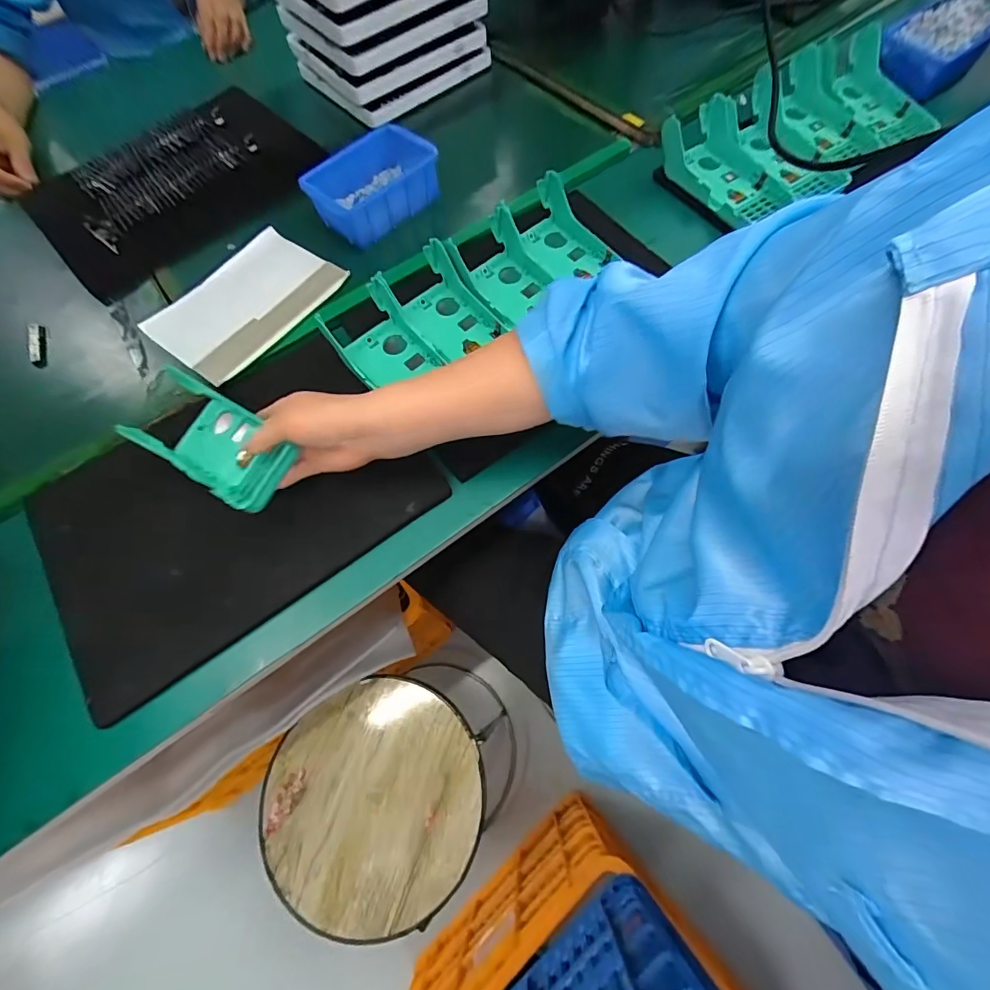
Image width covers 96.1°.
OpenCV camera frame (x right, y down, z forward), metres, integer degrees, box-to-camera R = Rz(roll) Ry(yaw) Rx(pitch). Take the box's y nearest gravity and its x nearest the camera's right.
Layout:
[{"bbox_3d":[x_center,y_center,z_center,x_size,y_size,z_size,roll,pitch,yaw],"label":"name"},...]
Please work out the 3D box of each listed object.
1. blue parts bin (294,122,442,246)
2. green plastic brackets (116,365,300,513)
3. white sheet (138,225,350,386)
[{"bbox_3d":[-0.148,-0.378,0.543,0.154,0.057,0.109,-41,70,-13],"label":"blue parts bin"},{"bbox_3d":[-0.255,-0.046,0.405,0.164,0.048,0.079,30,74,25],"label":"green plastic brackets"},{"bbox_3d":[-0.284,-0.224,0.513,0.131,0.016,0.196,35,73,17],"label":"white sheet"}]

